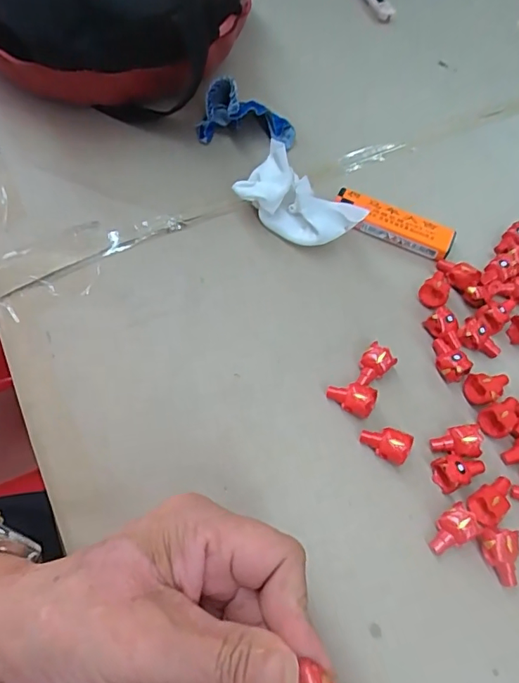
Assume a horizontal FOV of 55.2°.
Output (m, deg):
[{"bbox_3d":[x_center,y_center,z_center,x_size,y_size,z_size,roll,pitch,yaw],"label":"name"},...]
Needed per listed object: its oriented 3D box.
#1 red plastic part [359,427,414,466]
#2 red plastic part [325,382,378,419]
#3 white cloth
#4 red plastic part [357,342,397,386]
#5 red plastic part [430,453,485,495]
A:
[{"bbox_3d":[0.066,0.053,0.260,0.026,0.013,0.015,20,63,10],"label":"red plastic part"},{"bbox_3d":[0.050,0.030,0.270,0.026,0.012,0.015,18,63,9],"label":"red plastic part"},{"bbox_3d":[0.024,-0.086,0.309,0.076,0.044,0.029,33,66,16],"label":"white cloth"},{"bbox_3d":[0.062,0.015,0.277,0.024,0.016,0.016,-40,69,-20],"label":"red plastic part"},{"bbox_3d":[0.103,0.066,0.253,0.026,0.013,0.017,-15,63,-9],"label":"red plastic part"}]

